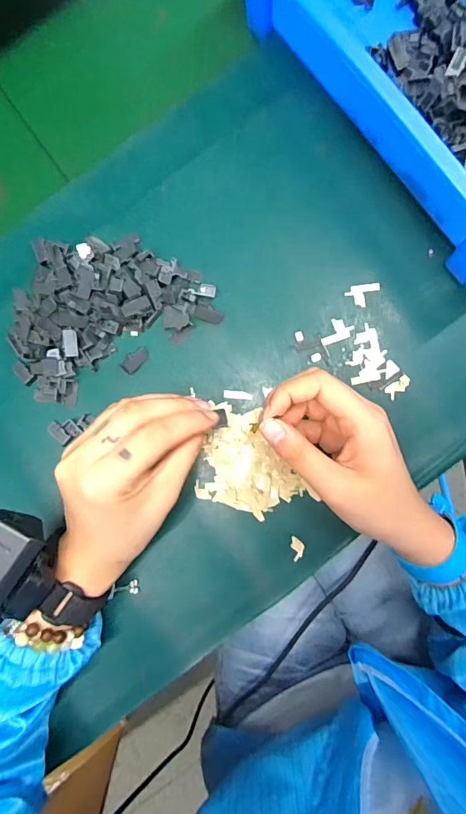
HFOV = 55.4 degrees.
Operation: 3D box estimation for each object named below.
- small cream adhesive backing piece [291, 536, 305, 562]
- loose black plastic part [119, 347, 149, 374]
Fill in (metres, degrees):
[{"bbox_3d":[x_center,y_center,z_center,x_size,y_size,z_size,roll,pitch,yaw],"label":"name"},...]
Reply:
[{"bbox_3d":[0.049,0.106,0.332,0.010,0.004,0.018,-1,84,2],"label":"small cream adhesive backing piece"},{"bbox_3d":[-0.076,-0.037,0.344,0.013,0.004,0.023,42,89,6],"label":"loose black plastic part"}]

